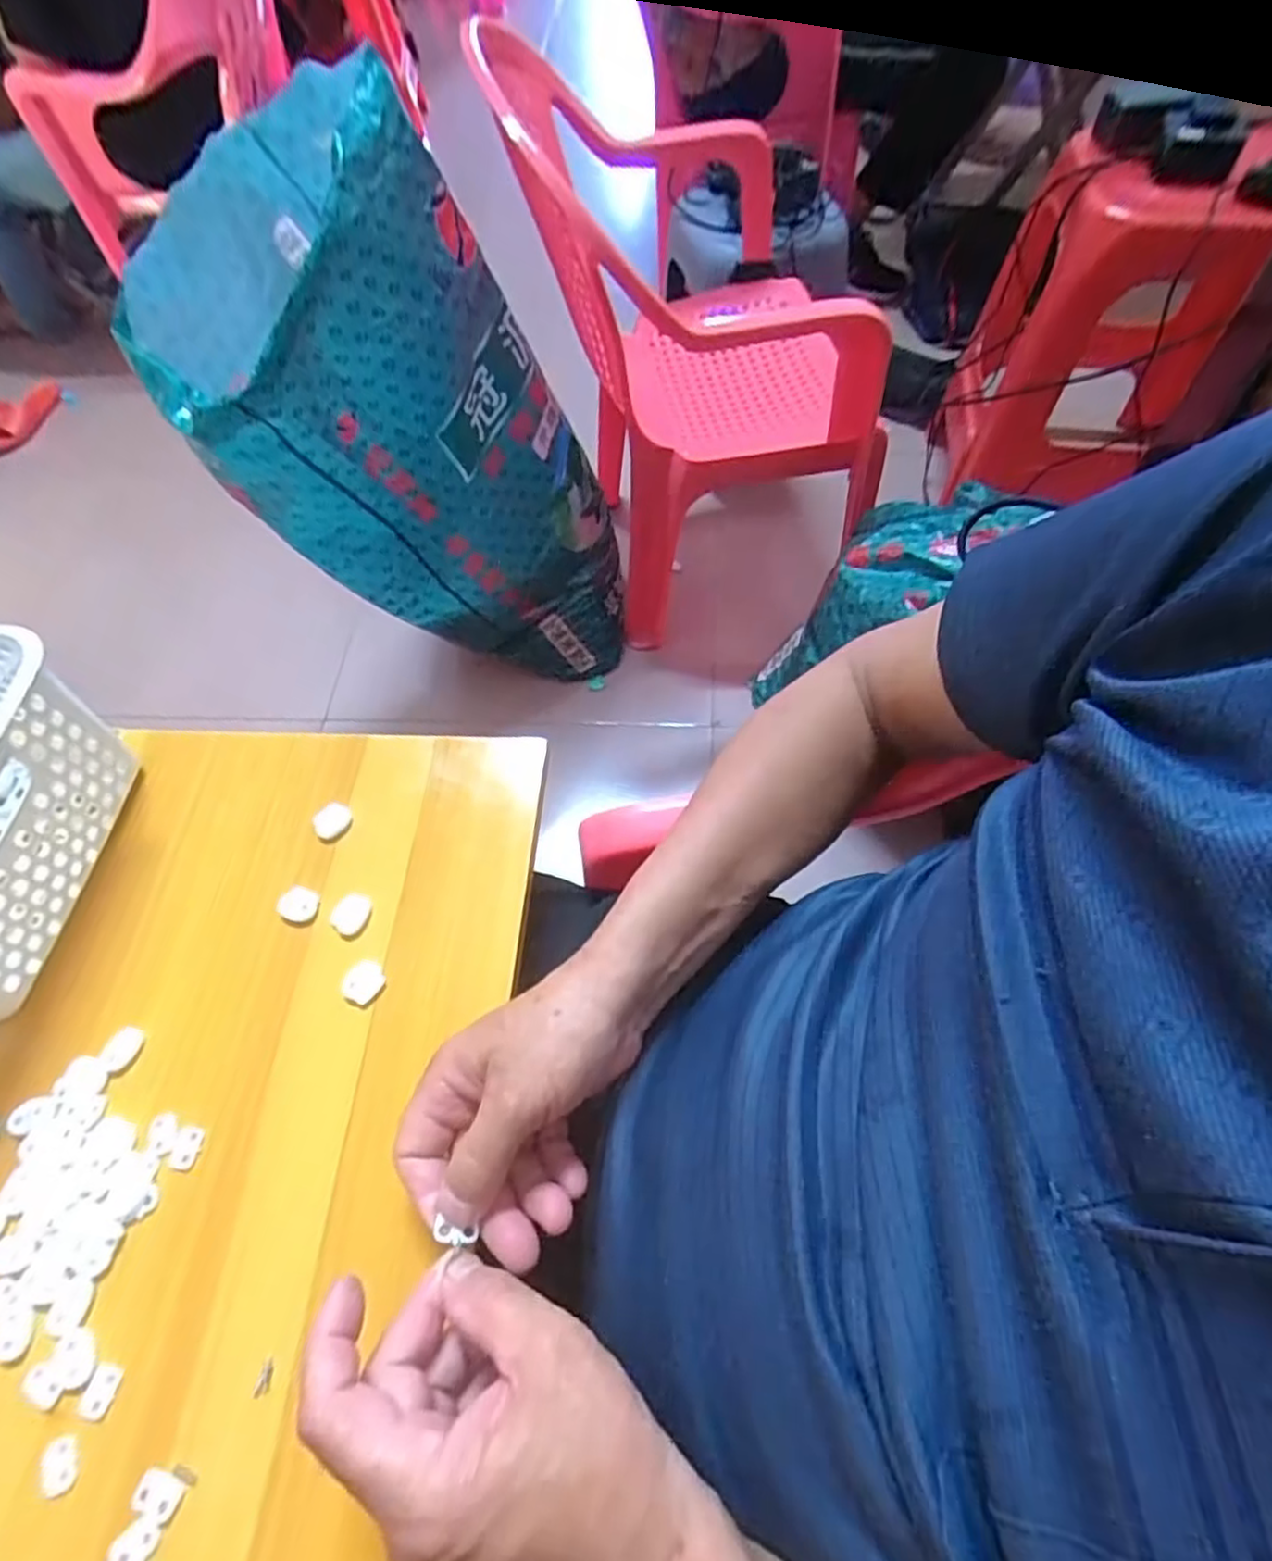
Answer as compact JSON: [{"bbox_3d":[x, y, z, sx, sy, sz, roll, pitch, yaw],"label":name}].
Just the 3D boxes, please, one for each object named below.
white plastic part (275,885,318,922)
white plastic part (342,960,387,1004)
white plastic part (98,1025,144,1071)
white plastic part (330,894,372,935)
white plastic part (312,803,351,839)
[{"bbox_3d":[-0.199,0.073,0.423,0.021,0.008,0.019,28,67,18],"label":"white plastic part"},{"bbox_3d":[-0.153,0.112,0.401,0.021,0.004,0.022,-2,61,3],"label":"white plastic part"},{"bbox_3d":[-0.281,0.145,0.391,0.017,0.004,0.022,33,68,20],"label":"white plastic part"},{"bbox_3d":[-0.167,0.077,0.420,0.020,0.005,0.023,33,68,20],"label":"white plastic part"},{"bbox_3d":[-0.190,0.025,0.449,0.023,0.007,0.019,-39,66,-17],"label":"white plastic part"}]

